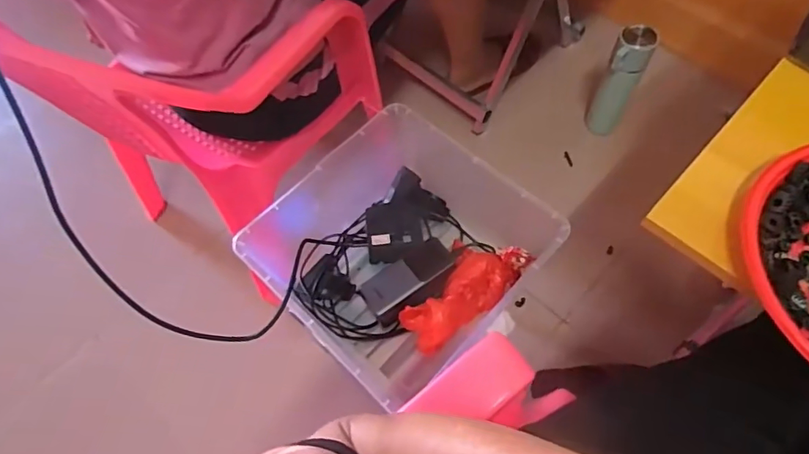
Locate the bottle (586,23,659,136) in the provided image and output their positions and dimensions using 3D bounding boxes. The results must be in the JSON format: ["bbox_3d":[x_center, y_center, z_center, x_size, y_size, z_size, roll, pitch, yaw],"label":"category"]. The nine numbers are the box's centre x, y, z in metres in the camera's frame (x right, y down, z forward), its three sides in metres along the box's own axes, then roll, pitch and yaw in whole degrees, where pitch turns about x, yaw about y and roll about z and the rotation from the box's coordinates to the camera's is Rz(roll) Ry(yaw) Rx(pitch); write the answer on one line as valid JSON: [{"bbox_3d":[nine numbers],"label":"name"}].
[{"bbox_3d":[0.427,-0.286,1.037,0.069,0.258,0.082,19,65,12],"label":"bottle"}]

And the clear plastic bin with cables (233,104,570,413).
[{"bbox_3d":[-0.009,0.037,0.698,0.284,0.154,0.301,38,71,20],"label":"clear plastic bin with cables"}]

